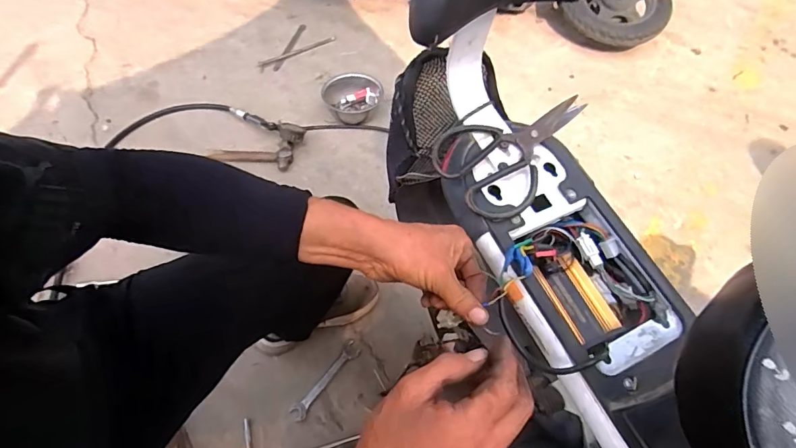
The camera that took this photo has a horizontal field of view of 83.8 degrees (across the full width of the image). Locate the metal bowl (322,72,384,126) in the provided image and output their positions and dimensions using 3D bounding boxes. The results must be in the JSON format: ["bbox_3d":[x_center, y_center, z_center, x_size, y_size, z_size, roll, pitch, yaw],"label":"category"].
[{"bbox_3d":[-0.135,-0.389,1.389,0.177,0.071,0.172,2,58,-2],"label":"metal bowl"}]

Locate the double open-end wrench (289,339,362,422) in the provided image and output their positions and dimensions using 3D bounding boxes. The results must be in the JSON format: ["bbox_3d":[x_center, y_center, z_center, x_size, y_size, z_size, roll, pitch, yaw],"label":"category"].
[{"bbox_3d":[-0.153,0.333,0.953,0.040,0.010,0.190,36,62,18],"label":"double open-end wrench"}]

